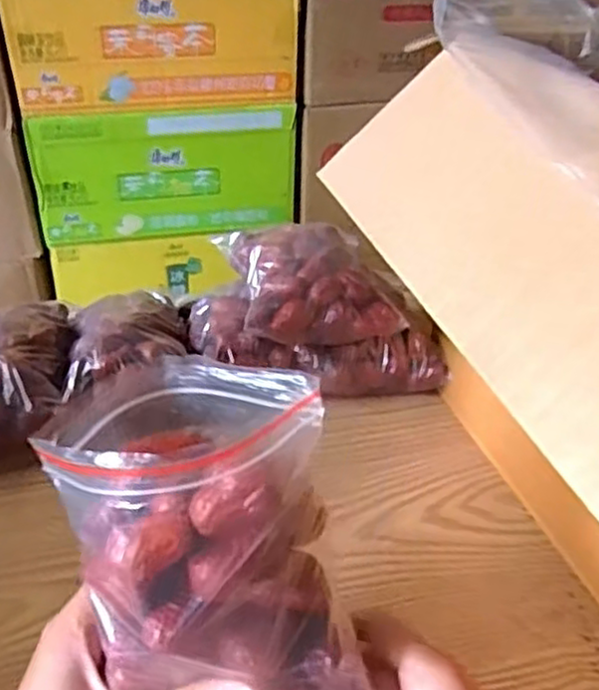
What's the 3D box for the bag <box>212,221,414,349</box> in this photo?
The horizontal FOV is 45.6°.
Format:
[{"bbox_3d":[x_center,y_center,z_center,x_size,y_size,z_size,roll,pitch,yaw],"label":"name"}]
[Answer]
[{"bbox_3d":[0.005,-0.057,0.584,0.117,0.053,0.148,-7,36,-13],"label":"bag"}]

